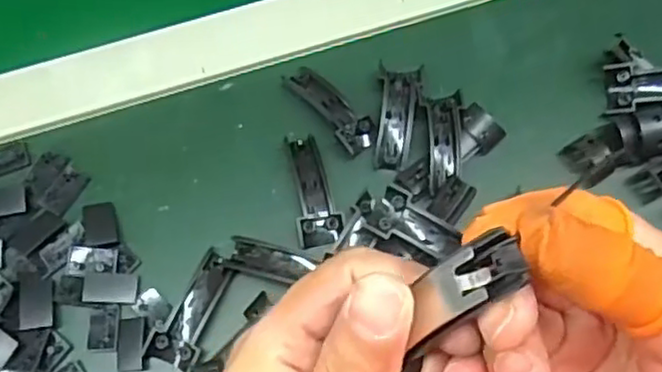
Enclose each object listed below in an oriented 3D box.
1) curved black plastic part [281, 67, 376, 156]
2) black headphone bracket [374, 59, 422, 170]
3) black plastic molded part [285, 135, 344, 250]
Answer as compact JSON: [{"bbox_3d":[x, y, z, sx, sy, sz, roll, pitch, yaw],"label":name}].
[{"bbox_3d":[0.000,-0.044,0.377,0.022,0.012,0.059,-37,72,-10],"label":"curved black plastic part"},{"bbox_3d":[0.037,-0.038,0.373,0.022,0.009,0.057,4,70,4],"label":"black headphone bracket"},{"bbox_3d":[-0.010,0.002,0.362,0.022,0.006,0.062,-6,65,-16],"label":"black plastic molded part"}]

